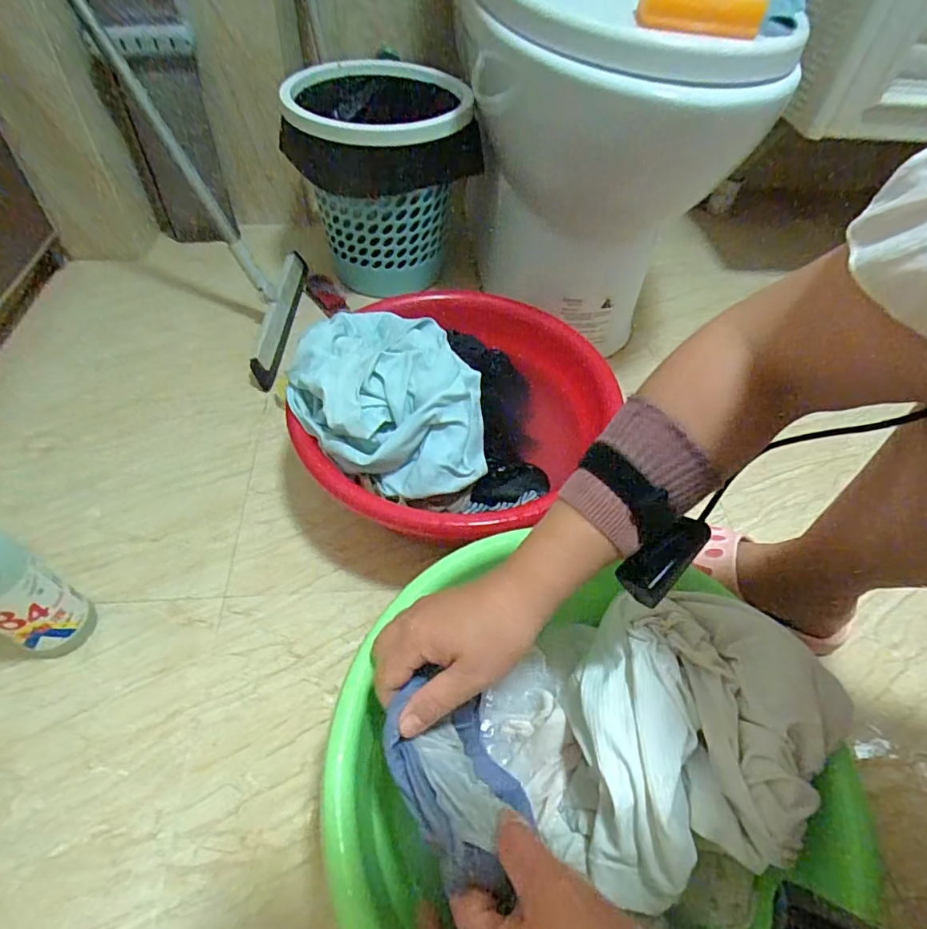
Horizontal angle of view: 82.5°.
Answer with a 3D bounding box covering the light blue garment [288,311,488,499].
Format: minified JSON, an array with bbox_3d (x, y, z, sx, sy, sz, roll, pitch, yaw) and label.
[{"bbox_3d":[-0.070,-0.075,0.555,0.236,0.081,0.180,39,58,24],"label":"light blue garment"}]

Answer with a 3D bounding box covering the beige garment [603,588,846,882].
[{"bbox_3d":[0.205,0.173,0.400,0.119,0.072,0.193,-11,53,-13],"label":"beige garment"}]

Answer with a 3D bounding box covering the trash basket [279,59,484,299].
[{"bbox_3d":[-0.137,-0.441,0.846,0.234,0.269,0.239,-11,53,-13],"label":"trash basket"}]

